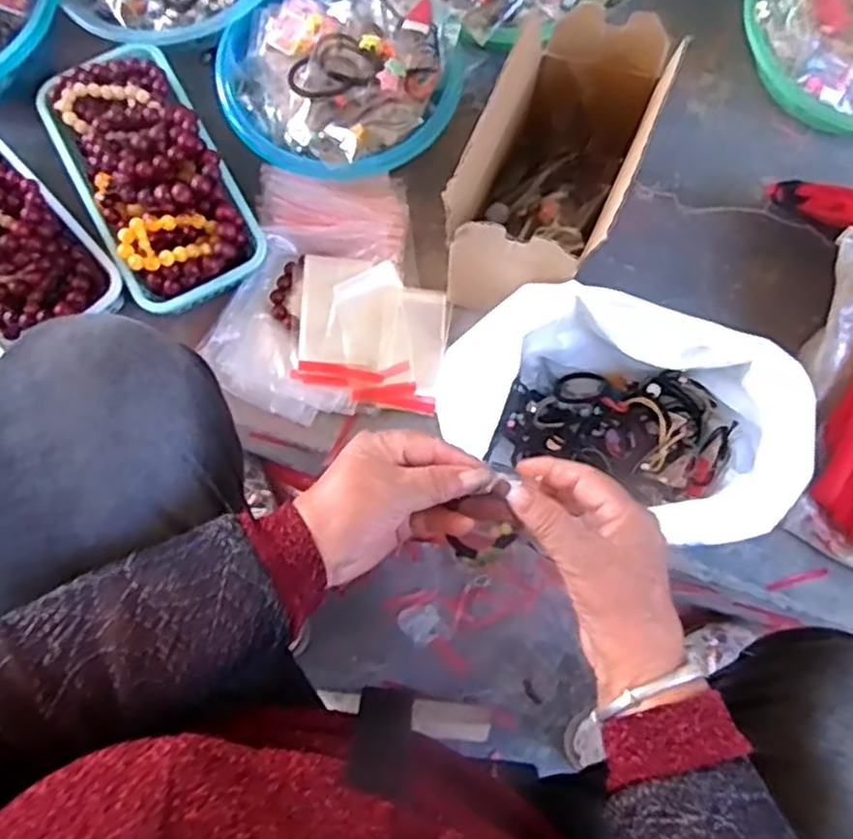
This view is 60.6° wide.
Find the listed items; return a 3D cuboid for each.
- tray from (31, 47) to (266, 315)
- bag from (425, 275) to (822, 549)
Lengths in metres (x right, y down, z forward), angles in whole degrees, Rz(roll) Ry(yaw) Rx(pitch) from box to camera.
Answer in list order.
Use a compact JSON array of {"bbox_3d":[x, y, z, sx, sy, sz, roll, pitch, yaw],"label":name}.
[{"bbox_3d":[-0.255,-0.225,0.671,0.130,0.081,0.245,-29,79,-8],"label":"tray"},{"bbox_3d":[0.152,-0.006,0.605,0.268,0.135,0.166,23,77,4],"label":"bag"}]

